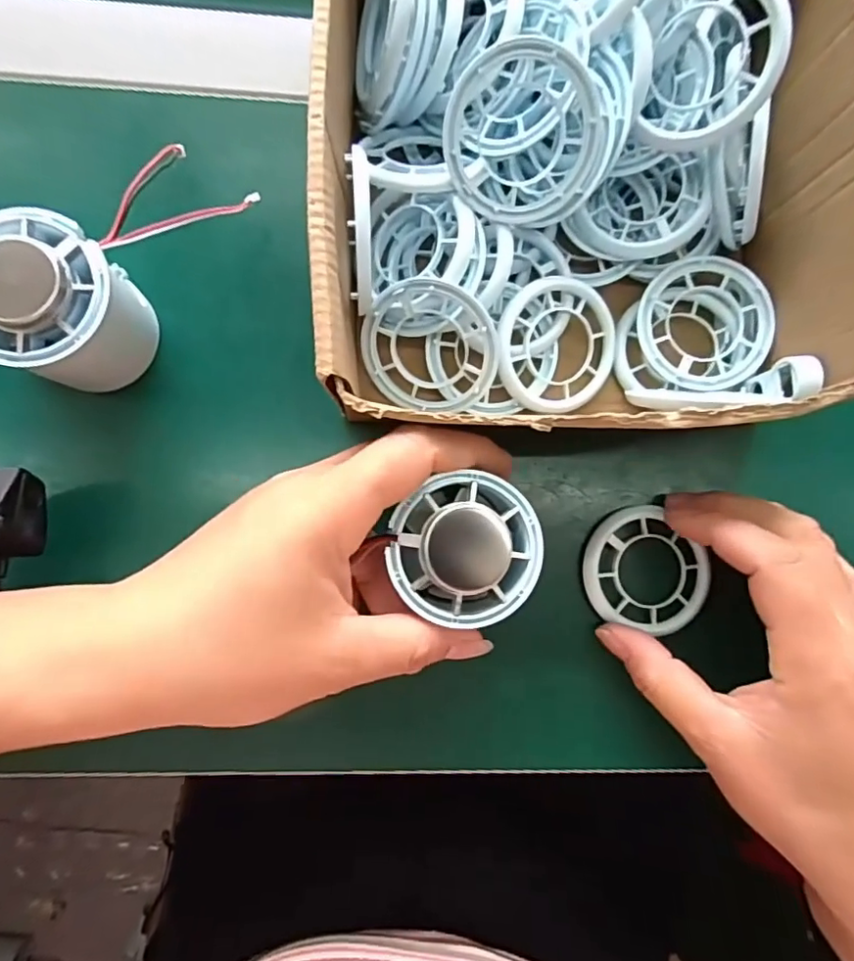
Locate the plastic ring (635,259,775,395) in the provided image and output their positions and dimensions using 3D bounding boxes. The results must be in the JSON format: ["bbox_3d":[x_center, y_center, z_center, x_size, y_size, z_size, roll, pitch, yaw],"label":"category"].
[{"bbox_3d":[0.120,-0.067,0.247,0.056,0.013,0.055,0,87,-4],"label":"plastic ring"}]

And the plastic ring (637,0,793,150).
[{"bbox_3d":[0.104,-0.155,0.206,0.047,0.013,0.056,5,111,30],"label":"plastic ring"}]

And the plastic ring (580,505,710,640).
[{"bbox_3d":[0.098,0.039,0.253,0.055,0.007,0.054,0,87,-4],"label":"plastic ring"}]

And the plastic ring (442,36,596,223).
[{"bbox_3d":[0.035,-0.127,0.209,0.056,0.004,0.057,-2,122,-4],"label":"plastic ring"}]

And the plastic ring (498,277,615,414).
[{"bbox_3d":[0.056,-0.058,0.246,0.056,0.005,0.056,-4,103,-16],"label":"plastic ring"}]

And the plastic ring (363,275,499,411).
[{"bbox_3d":[0.001,-0.055,0.235,0.056,0.008,0.054,8,123,13],"label":"plastic ring"}]

